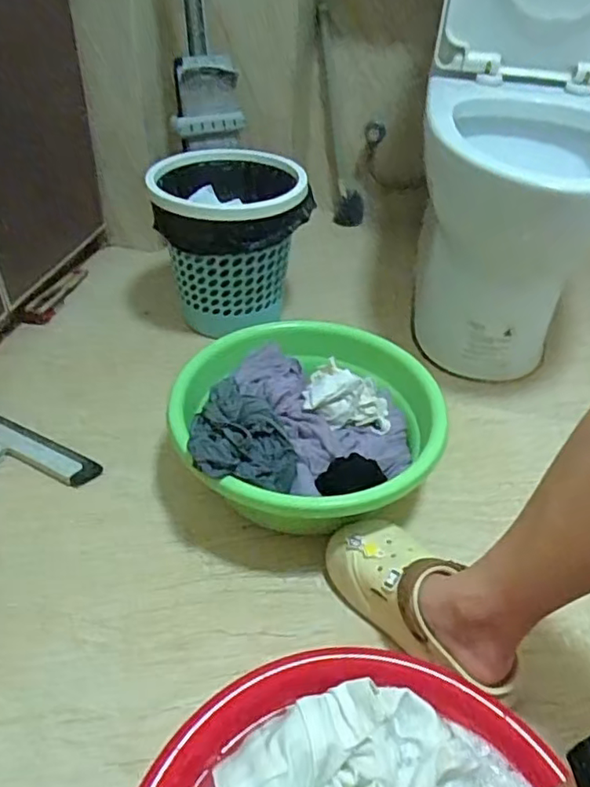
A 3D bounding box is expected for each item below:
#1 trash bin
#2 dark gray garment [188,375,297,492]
[{"bbox_3d":[-0.119,-0.277,1.075,0.255,0.258,0.255,-9,41,-14],"label":"trash bin"},{"bbox_3d":[-0.065,0.044,0.723,0.122,0.053,0.145,-2,40,-7],"label":"dark gray garment"}]

